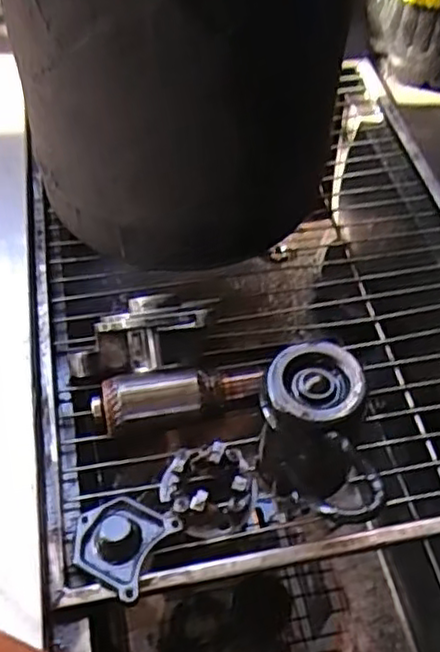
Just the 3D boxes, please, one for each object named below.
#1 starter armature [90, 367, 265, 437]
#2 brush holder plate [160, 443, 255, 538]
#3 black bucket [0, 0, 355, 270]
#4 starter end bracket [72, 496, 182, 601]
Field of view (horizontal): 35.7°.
[{"bbox_3d":[-0.033,0.063,0.555,0.138,0.049,0.043,-3,52,-5],"label":"starter armature"},{"bbox_3d":[-0.009,0.122,0.515,0.070,0.026,0.062,5,51,2],"label":"brush holder plate"},{"bbox_3d":[-0.041,-0.240,0.628,0.271,0.302,0.290,1,51,-1],"label":"black bucket"},{"bbox_3d":[-0.074,0.154,0.497,0.064,0.023,0.064,24,54,16],"label":"starter end bracket"}]

